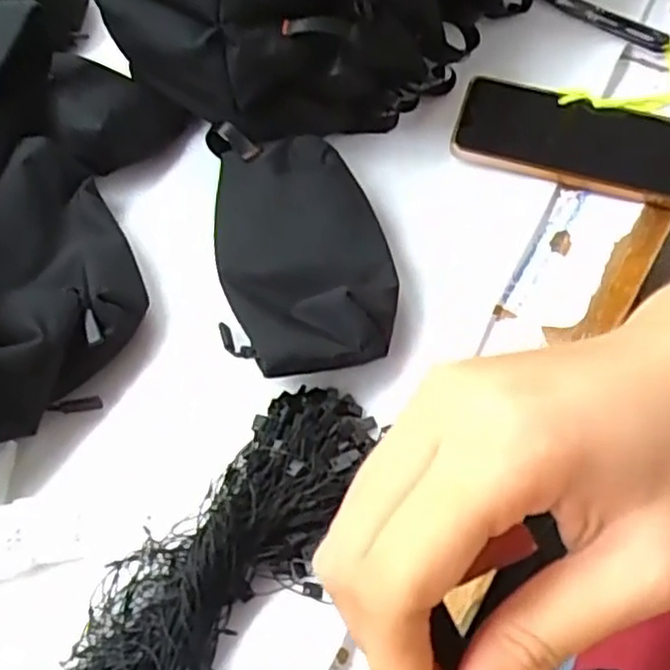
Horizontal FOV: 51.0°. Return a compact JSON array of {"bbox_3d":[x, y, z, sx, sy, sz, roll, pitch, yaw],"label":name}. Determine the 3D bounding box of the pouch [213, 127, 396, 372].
[{"bbox_3d":[-0.023,-0.061,0.447,0.102,0.041,0.194,-8,59,-2],"label":"pouch"}]

